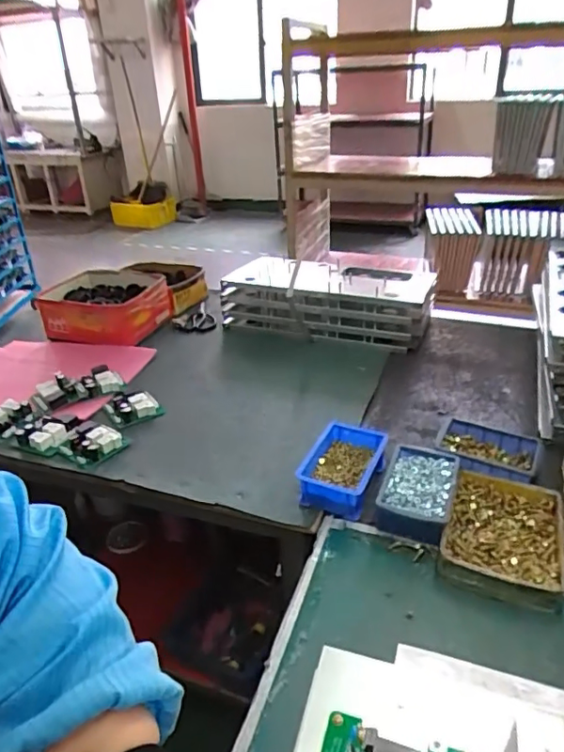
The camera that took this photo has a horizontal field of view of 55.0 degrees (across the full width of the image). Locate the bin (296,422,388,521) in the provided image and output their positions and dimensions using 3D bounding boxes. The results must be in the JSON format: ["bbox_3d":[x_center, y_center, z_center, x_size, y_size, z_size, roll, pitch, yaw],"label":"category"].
[{"bbox_3d":[0.093,0.132,0.809,0.096,0.050,0.151,11,33,23],"label":"bin"}]

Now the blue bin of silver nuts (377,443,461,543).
[{"bbox_3d":[0.190,0.161,0.758,0.096,0.039,0.151,10,33,22],"label":"blue bin of silver nuts"}]

